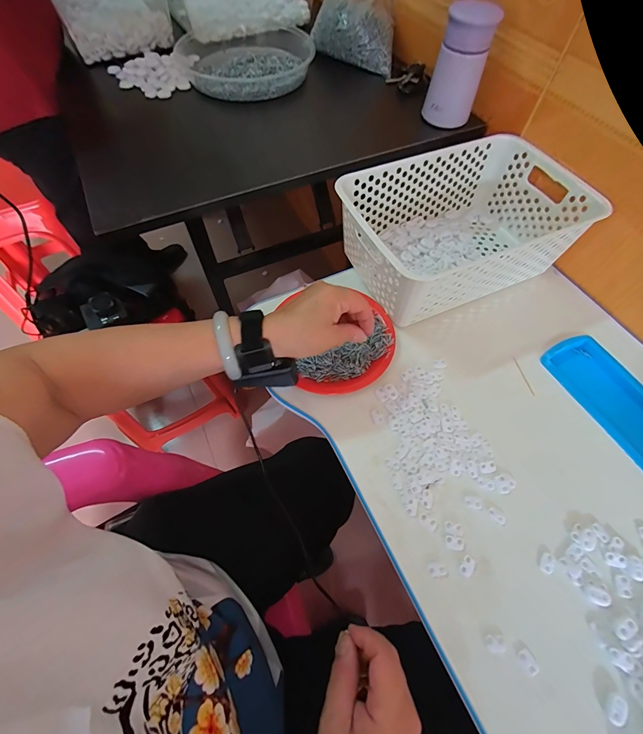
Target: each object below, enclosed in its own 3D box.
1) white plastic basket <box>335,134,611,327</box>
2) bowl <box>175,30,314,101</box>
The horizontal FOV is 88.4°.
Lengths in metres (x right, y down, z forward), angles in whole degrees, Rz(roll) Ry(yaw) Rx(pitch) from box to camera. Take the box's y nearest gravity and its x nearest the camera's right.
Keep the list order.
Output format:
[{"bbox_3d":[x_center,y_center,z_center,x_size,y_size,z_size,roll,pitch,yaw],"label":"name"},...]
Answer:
[{"bbox_3d":[0.187,-0.195,0.475,0.303,0.119,0.198,-21,63,-11],"label":"white plastic basket"},{"bbox_3d":[-0.122,-0.552,0.592,0.229,0.040,0.236,-24,64,-13],"label":"bowl"}]

